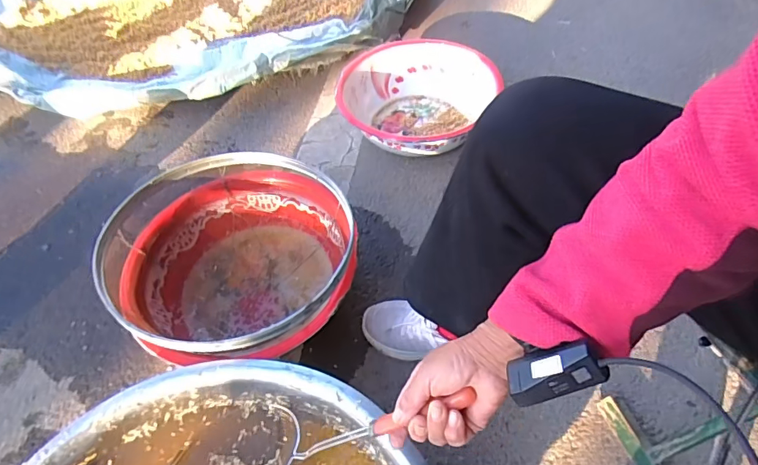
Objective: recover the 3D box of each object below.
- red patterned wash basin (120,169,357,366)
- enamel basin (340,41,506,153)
[{"bbox_3d":[-0.228,0.060,0.797,0.374,0.178,0.376,-1,54,2],"label":"red patterned wash basin"},{"bbox_3d":[0.078,-0.311,1.078,0.321,0.111,0.349,-1,54,2],"label":"enamel basin"}]

